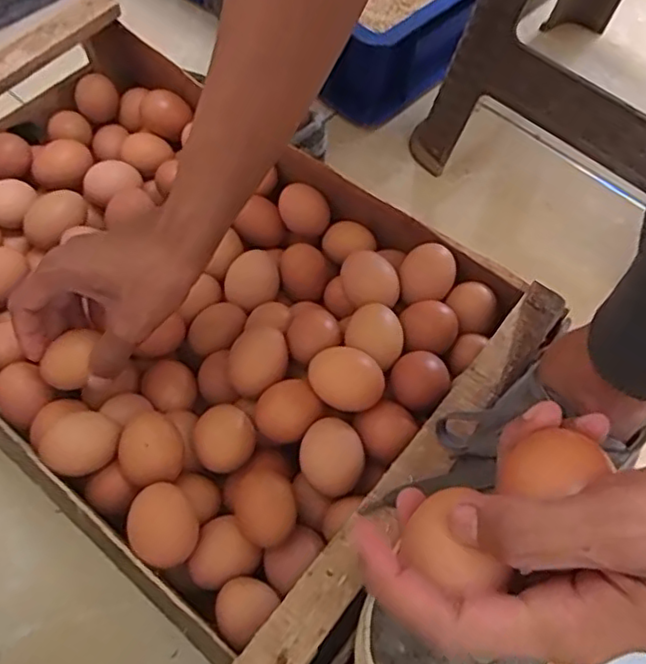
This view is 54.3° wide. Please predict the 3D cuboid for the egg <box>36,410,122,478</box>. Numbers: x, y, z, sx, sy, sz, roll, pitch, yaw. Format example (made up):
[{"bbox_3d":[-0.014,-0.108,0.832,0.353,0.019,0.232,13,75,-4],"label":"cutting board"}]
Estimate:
[{"bbox_3d":[-0.159,0.077,0.419,0.039,0.035,0.045,42,67,18],"label":"egg"}]

